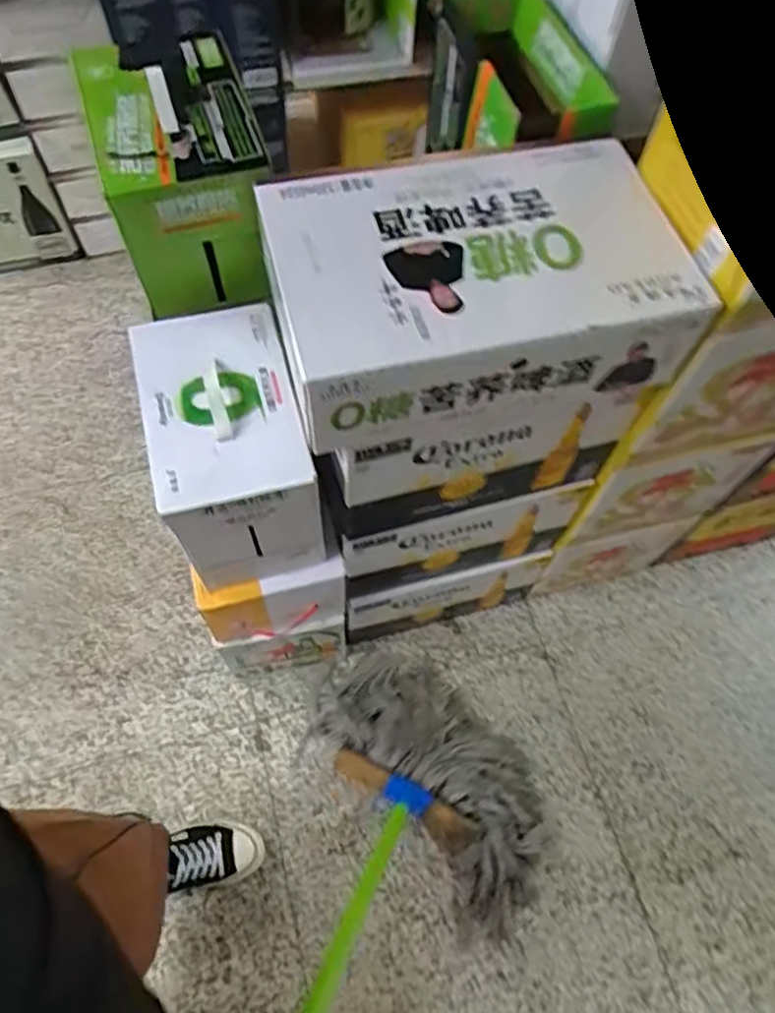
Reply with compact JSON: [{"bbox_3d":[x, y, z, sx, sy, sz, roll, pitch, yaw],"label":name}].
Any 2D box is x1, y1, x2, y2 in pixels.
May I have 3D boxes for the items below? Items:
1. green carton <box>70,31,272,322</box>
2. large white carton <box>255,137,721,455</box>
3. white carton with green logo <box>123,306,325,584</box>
[{"bbox_3d":[-0.248,-0.407,0.842,0.182,0.205,0.264,-17,65,-11],"label":"green carton"},{"bbox_3d":[0.089,-0.236,0.733,0.393,0.138,0.267,-12,64,-9],"label":"large white carton"},{"bbox_3d":[-0.200,-0.072,0.875,0.178,0.238,0.261,-15,65,-10],"label":"white carton with green logo"}]

